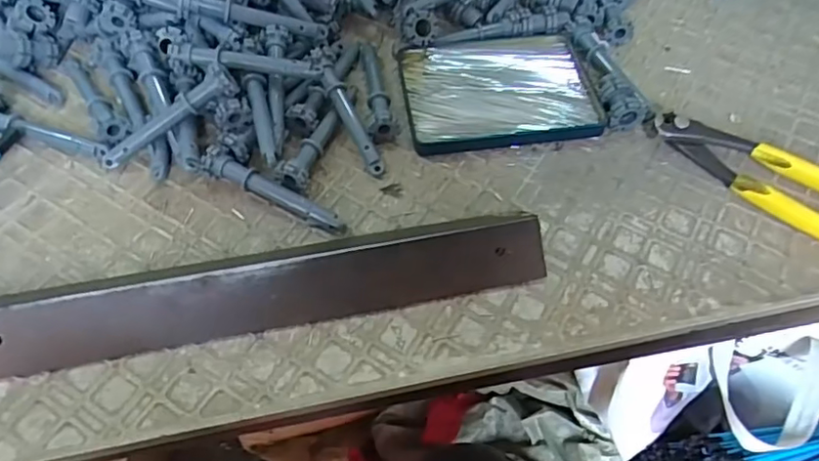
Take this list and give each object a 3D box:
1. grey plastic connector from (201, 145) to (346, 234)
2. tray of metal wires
[{"bbox_3d":[-0.080,-0.023,0.346,0.093,0.017,0.016,23,59,13],"label":"grey plastic connector"},{"bbox_3d":[0.061,-0.097,0.403,0.128,0.011,0.097,-6,57,-6],"label":"tray of metal wires"}]

